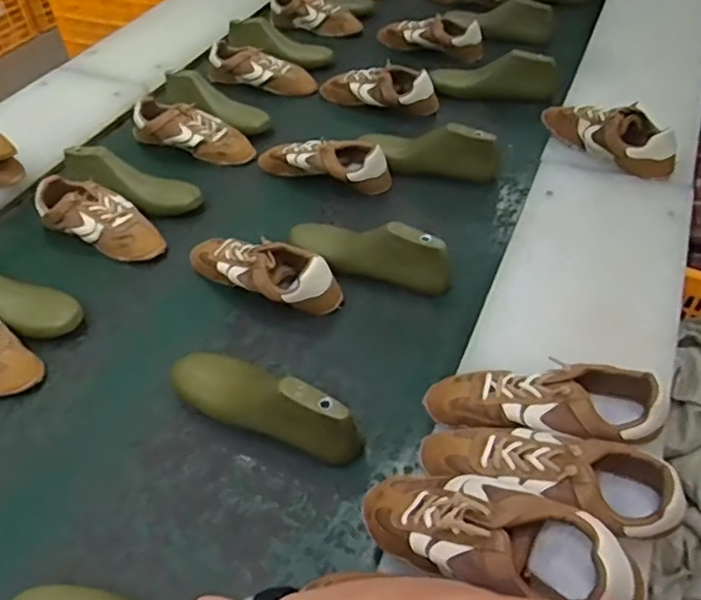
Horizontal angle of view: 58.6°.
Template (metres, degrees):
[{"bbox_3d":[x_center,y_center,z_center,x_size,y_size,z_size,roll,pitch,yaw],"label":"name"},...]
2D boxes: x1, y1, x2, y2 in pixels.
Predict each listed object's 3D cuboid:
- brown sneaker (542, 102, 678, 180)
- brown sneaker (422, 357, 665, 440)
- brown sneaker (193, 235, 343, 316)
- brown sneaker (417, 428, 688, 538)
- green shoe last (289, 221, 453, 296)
[{"bbox_3d":[0.442,-0.288,1.074,0.079,0.096,0.229,-31,53,-24],"label":"brown sneaker"},{"bbox_3d":[0.210,0.115,0.696,0.246,0.083,0.090,3,47,6],"label":"brown sneaker"},{"bbox_3d":[-0.132,-0.046,0.929,0.247,0.079,0.087,21,50,23],"label":"brown sneaker"},{"bbox_3d":[0.194,0.178,0.634,0.237,0.080,0.099,7,48,9],"label":"brown sneaker"},{"bbox_3d":[0.019,-0.074,0.924,0.261,0.091,0.070,7,46,11],"label":"green shoe last"}]

